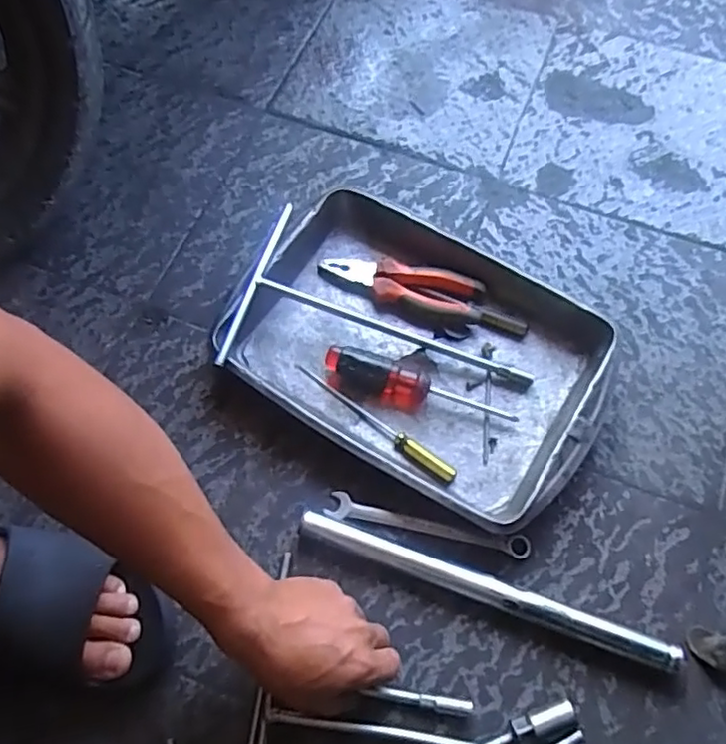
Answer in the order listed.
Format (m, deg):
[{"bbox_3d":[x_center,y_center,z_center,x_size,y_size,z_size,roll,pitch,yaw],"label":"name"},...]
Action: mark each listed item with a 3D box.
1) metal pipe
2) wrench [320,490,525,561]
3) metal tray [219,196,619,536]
[{"bbox_3d":[0.104,0.186,0.549,0.328,0.024,0.019,19,67,8],"label":"metal pipe"},{"bbox_3d":[0.059,0.139,0.577,0.183,0.008,0.022,12,66,5],"label":"wrench"},{"bbox_3d":[0.052,-0.023,0.630,0.348,0.048,0.246,29,69,12],"label":"metal tray"}]

